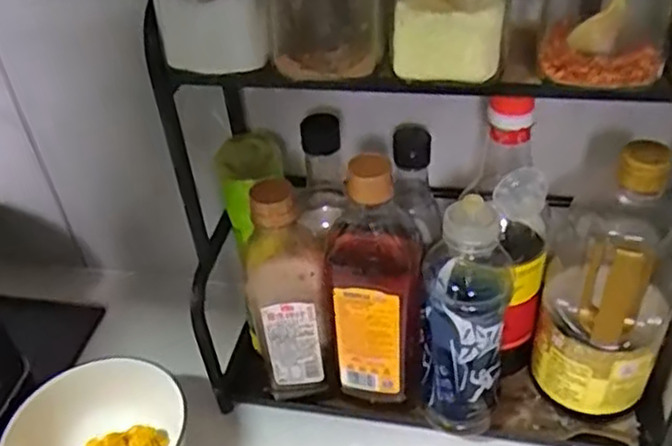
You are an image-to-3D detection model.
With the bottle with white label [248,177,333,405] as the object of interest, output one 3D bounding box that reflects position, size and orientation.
[{"bbox_3d":[-0.042,0.056,0.584,0.062,0.219,0.053,-12,41,-8],"label":"bottle with white label"}]

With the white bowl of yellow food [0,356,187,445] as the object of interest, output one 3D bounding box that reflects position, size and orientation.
[{"bbox_3d":[-0.197,0.203,0.601,0.152,0.087,0.143,-3,41,2],"label":"white bowl of yellow food"}]

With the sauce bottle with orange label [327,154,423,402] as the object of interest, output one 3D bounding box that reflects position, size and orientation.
[{"bbox_3d":[0.034,0.050,0.568,0.070,0.235,0.063,-2,41,4],"label":"sauce bottle with orange label"}]

